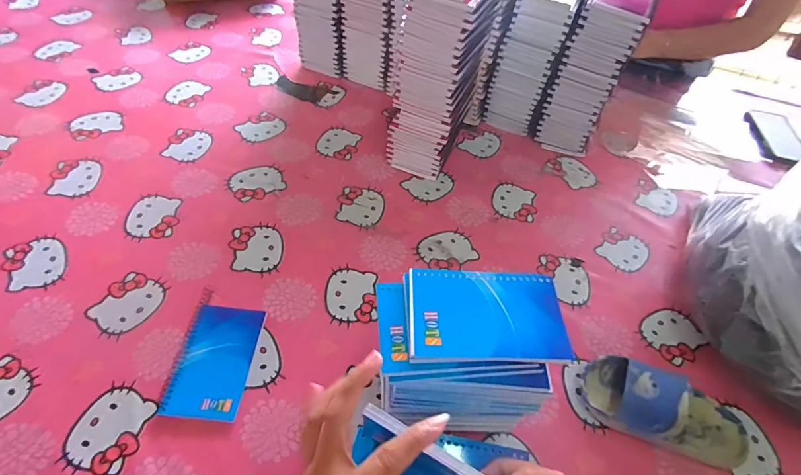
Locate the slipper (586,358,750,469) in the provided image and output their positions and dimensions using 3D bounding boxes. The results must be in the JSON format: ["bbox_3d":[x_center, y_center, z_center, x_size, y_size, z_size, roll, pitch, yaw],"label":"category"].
[{"bbox_3d":[0.296,0.189,0.452,0.171,0.060,0.080,22,54,11],"label":"slipper"}]

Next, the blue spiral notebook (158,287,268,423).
[{"bbox_3d":[-0.211,0.134,0.472,0.083,0.009,0.141,5,53,-1],"label":"blue spiral notebook"}]

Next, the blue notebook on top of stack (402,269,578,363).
[{"bbox_3d":[0.073,0.065,0.352,0.134,0.009,0.081,1,53,-4],"label":"blue notebook on top of stack"}]

